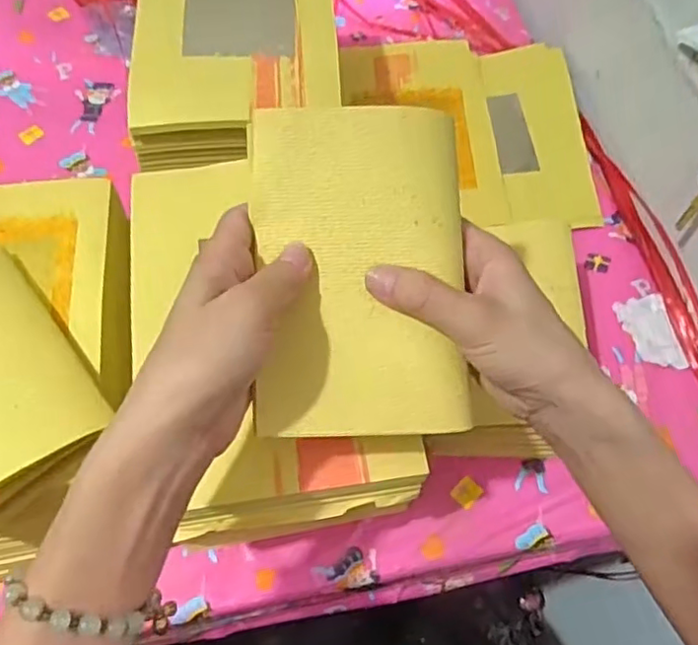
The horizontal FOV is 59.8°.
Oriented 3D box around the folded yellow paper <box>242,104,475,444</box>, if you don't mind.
[{"bbox_3d":[0.006,-0.026,0.303,0.104,0.016,0.162,-3,88,-3],"label":"folded yellow paper"}]

